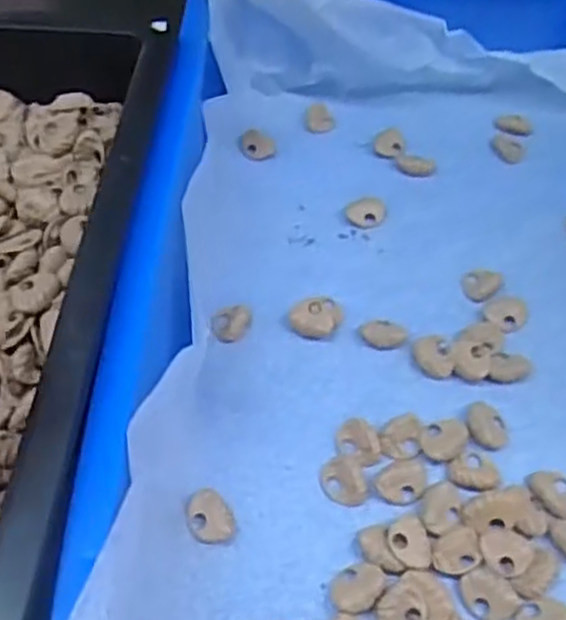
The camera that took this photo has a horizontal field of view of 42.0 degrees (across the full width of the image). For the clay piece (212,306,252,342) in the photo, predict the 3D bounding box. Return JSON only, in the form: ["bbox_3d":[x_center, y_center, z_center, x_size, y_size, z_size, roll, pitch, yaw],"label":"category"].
[{"bbox_3d":[-0.027,0.005,0.376,0.019,0.007,0.021,19,57,13],"label":"clay piece"}]

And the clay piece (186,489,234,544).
[{"bbox_3d":[-0.032,0.089,0.319,0.018,0.005,0.024,-16,56,-10],"label":"clay piece"}]

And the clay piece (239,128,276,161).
[{"bbox_3d":[-0.016,-0.105,0.465,0.021,0.004,0.024,-10,55,-6],"label":"clay piece"}]

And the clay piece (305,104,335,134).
[{"bbox_3d":[0.024,-0.125,0.480,0.018,0.004,0.024,-6,55,-4],"label":"clay piece"}]

